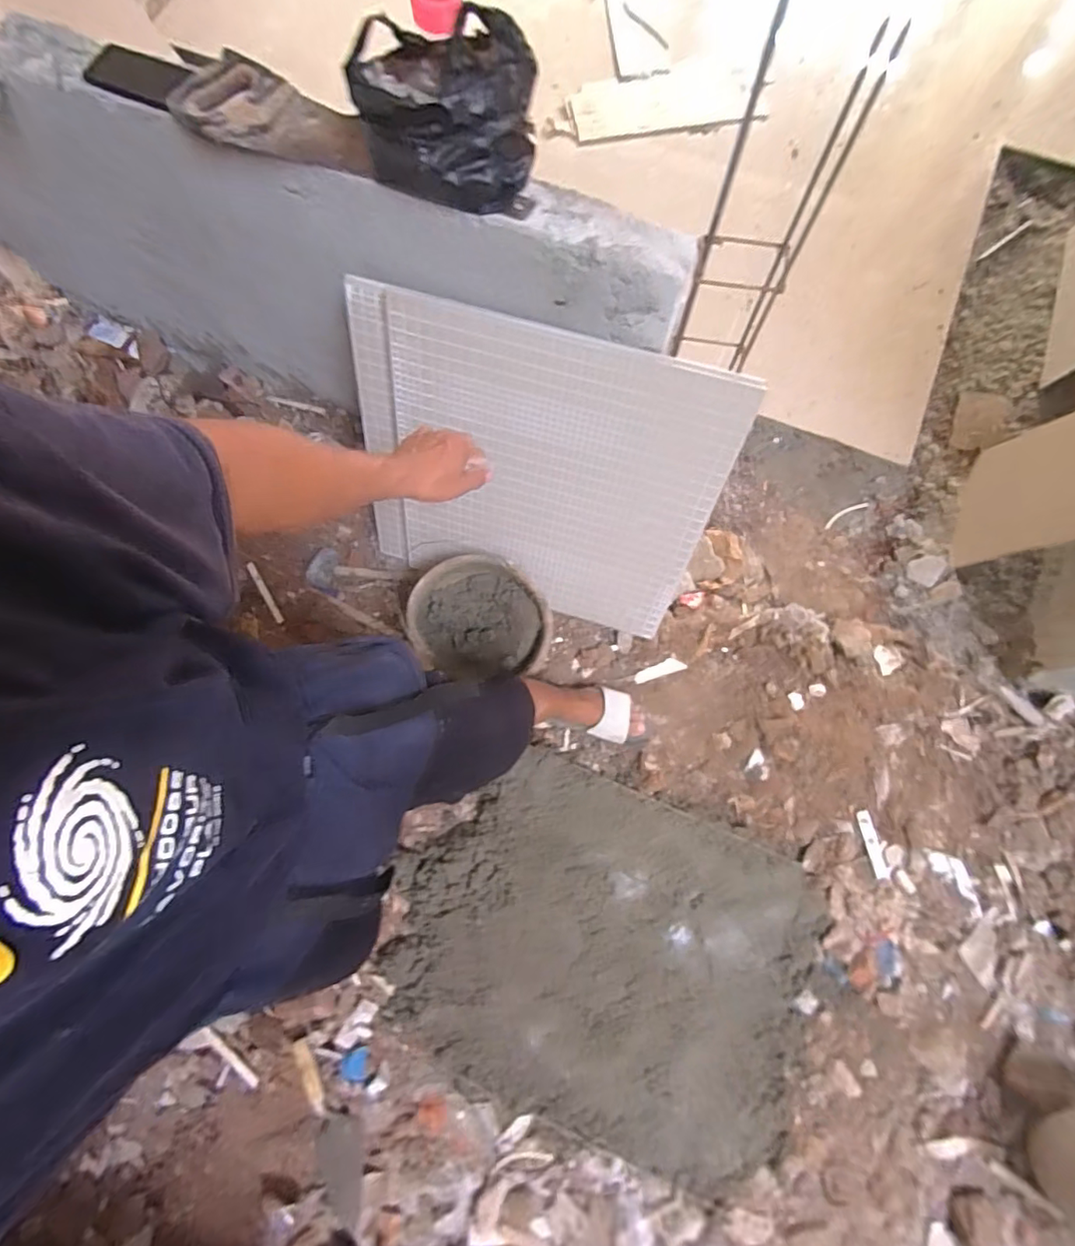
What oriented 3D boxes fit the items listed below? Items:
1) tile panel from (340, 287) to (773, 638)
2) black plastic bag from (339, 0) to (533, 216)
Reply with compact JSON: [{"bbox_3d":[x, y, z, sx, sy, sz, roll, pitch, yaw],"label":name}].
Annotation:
[{"bbox_3d":[-0.023,-0.264,1.057,0.675,0.587,0.035,18,52,7],"label":"tile panel"},{"bbox_3d":[-0.116,-0.633,0.679,0.214,0.135,0.133,5,76,2],"label":"black plastic bag"}]

